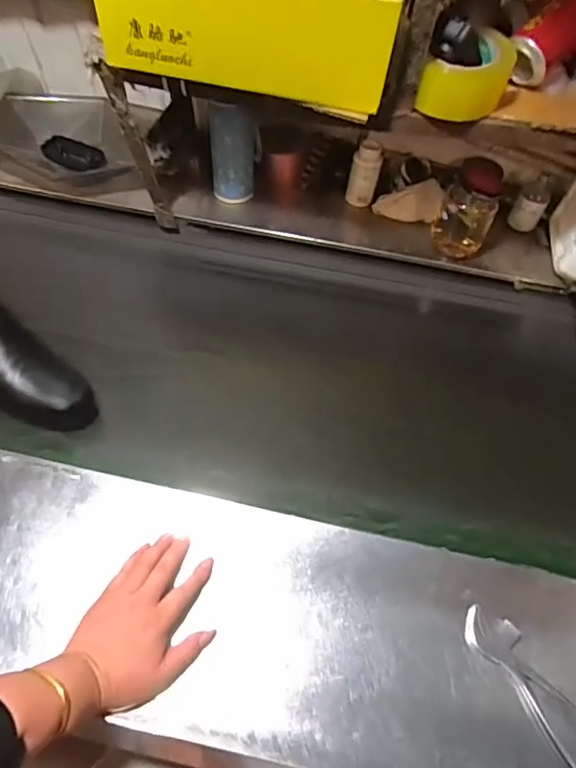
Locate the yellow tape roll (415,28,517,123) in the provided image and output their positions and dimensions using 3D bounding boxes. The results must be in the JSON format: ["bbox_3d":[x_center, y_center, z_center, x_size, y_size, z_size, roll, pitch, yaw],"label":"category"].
[{"bbox_3d":[0.215,-0.365,0.603,0.089,0.063,0.101,26,59,13],"label":"yellow tape roll"}]

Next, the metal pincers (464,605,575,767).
[{"bbox_3d":[0.248,0.305,0.490,0.050,0.014,0.195,-27,62,-21],"label":"metal pincers"}]

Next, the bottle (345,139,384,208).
[{"bbox_3d":[0.135,-0.364,0.896,0.053,0.113,0.047,14,56,5],"label":"bottle"}]

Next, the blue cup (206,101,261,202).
[{"bbox_3d":[-0.087,-0.381,0.850,0.082,0.169,0.069,1,56,-4],"label":"blue cup"}]

